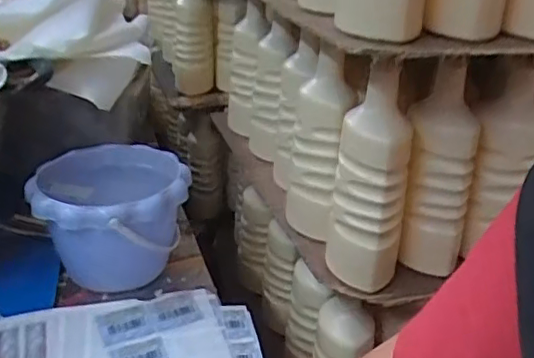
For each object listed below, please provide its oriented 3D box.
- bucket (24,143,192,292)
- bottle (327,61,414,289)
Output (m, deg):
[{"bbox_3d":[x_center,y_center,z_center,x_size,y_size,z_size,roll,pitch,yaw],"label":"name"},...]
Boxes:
[{"bbox_3d":[-0.158,0.047,0.621,0.144,0.113,0.157,4,25,-2],"label":"bucket"},{"bbox_3d":[0.101,0.003,0.593,0.072,0.212,0.066,6,26,10],"label":"bottle"}]

